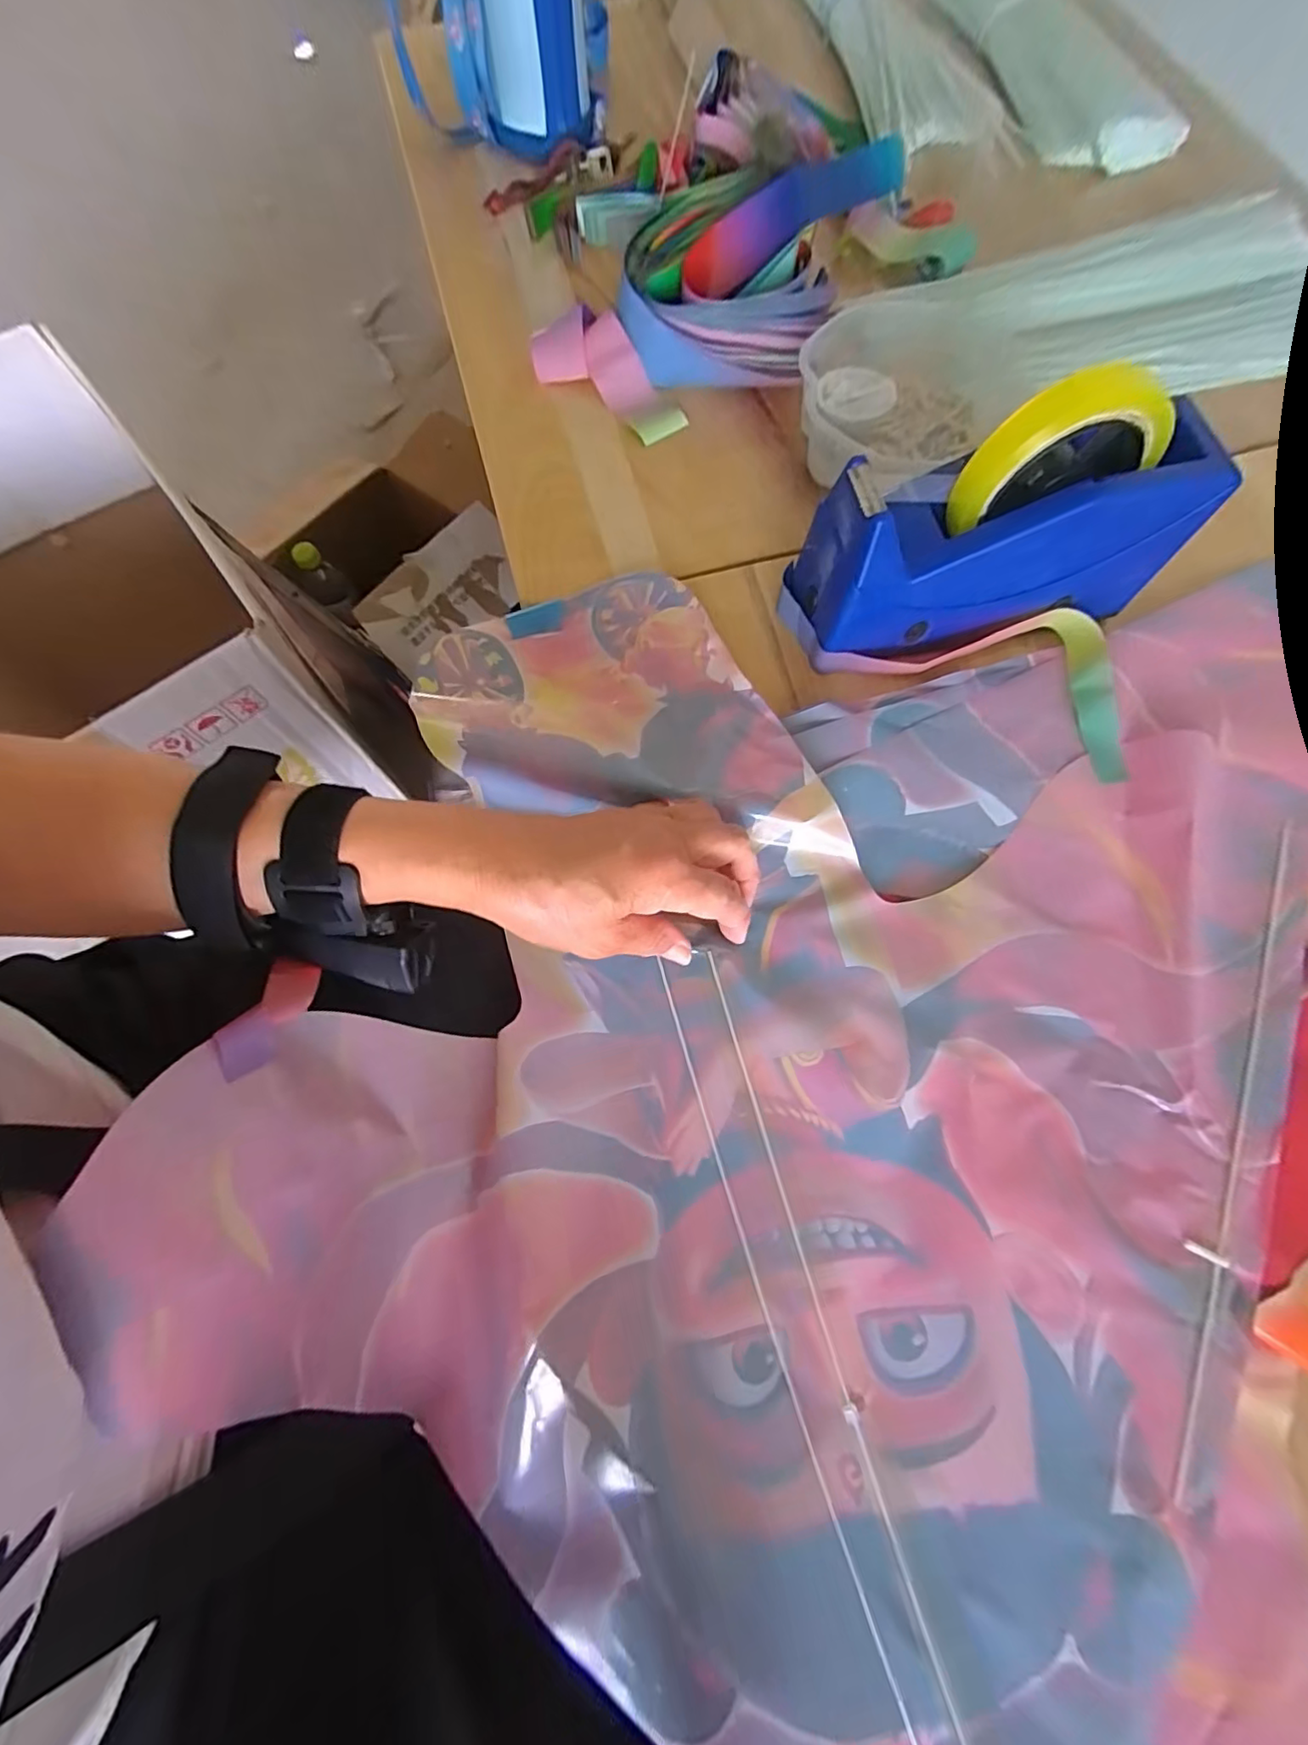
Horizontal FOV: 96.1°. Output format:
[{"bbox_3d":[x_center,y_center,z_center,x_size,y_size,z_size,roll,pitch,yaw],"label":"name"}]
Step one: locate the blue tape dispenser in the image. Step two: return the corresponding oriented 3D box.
[{"bbox_3d":[0.191,-0.187,0.324,0.202,0.125,0.068,-8,72,-4],"label":"blue tape dispenser"}]

